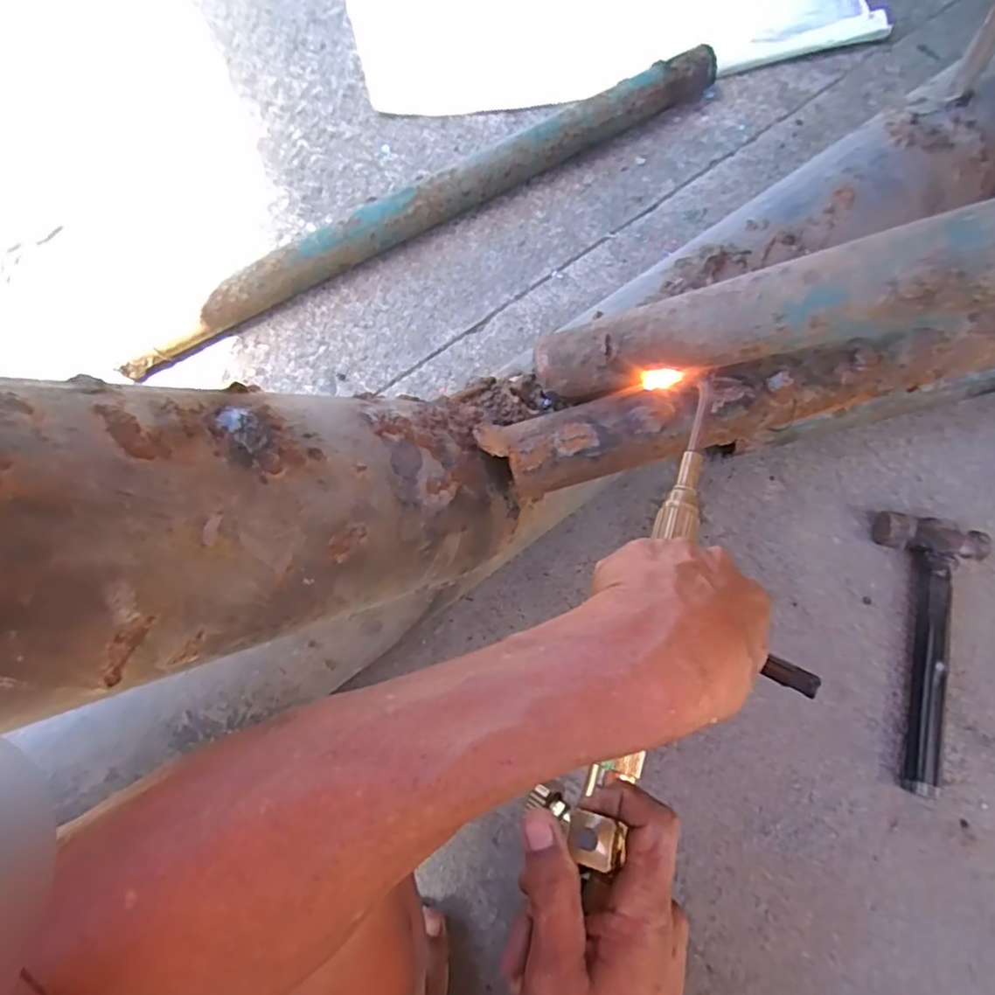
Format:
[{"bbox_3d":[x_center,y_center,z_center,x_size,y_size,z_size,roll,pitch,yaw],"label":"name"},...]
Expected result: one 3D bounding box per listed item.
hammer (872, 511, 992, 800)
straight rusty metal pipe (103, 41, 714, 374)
[{"bbox_3d":[0.423,0.147,0.588,0.109,0.036,0.275,18,71,10],"label":"hammer"},{"bbox_3d":[-0.078,-0.420,0.823,0.938,0.067,0.065,-31,70,-9],"label":"straight rusty metal pipe"}]

